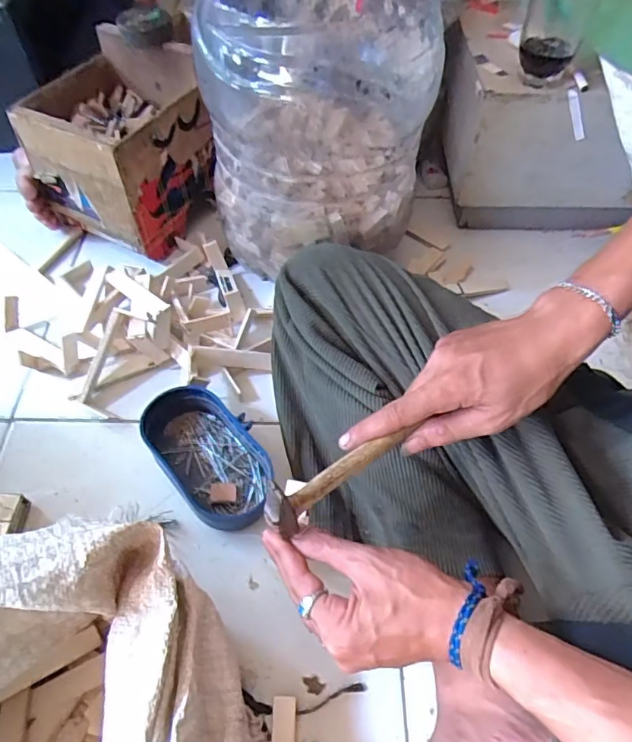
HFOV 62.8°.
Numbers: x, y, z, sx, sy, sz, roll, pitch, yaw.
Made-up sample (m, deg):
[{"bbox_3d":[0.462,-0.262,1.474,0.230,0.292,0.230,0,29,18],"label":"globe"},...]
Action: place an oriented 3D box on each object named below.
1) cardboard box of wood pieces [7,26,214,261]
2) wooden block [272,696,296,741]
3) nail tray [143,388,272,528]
[{"bbox_3d":[-0.242,-0.283,0.669,0.157,0.190,0.196,28,58,18],"label":"cardboard box of wood pieces"},{"bbox_3d":[-0.025,0.278,0.405,0.019,0.004,0.040,1,54,0],"label":"wooden block"},{"bbox_3d":[-0.106,0.082,0.515,0.085,0.049,0.145,-37,62,-24],"label":"nail tray"}]

